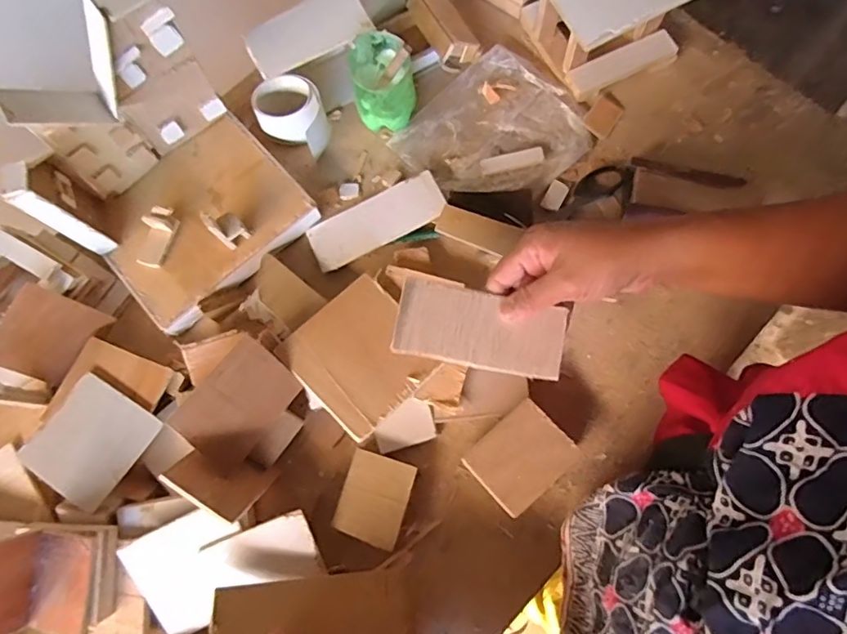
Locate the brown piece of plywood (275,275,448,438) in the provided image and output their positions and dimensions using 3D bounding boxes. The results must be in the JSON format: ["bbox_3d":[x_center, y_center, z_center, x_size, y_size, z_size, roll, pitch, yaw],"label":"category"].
[{"bbox_3d":[-0.051,0.030,0.435,0.103,0.006,0.100,44,73,10],"label":"brown piece of plywood"}]

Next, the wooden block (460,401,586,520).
[{"bbox_3d":[0.077,0.111,0.422,0.073,0.025,0.059,-42,76,-7],"label":"wooden block"}]

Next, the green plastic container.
[{"bbox_3d":[-0.038,-0.222,0.496,0.058,0.061,0.067,-13,74,-1],"label":"green plastic container"}]

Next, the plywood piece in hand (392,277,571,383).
[{"bbox_3d":[0.044,0.010,0.401,0.127,0.008,0.057,14,75,-4],"label":"plywood piece in hand"}]

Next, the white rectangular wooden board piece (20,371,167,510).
[{"bbox_3d":[-0.270,0.100,0.429,0.083,0.004,0.083,29,71,10],"label":"white rectangular wooden board piece"}]

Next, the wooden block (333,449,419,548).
[{"bbox_3d":[-0.038,0.144,0.423,0.051,0.015,0.063,16,77,8],"label":"wooden block"}]

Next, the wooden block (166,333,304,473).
[{"bbox_3d":[-0.143,0.066,0.412,0.062,0.007,0.087,41,71,-13],"label":"wooden block"}]

